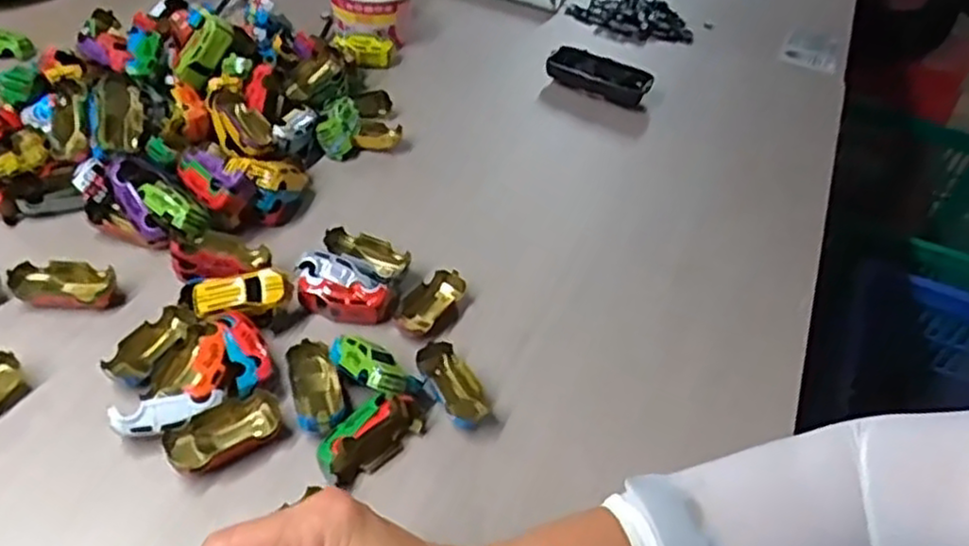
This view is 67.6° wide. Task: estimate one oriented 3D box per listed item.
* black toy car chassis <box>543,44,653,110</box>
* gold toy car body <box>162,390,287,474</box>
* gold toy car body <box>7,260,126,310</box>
[{"bbox_3d":[0.121,-0.210,0.768,0.112,0.025,0.048,25,47,18],"label":"black toy car chassis"},{"bbox_3d":[-0.150,0.094,0.422,0.064,0.023,0.032,-27,53,-29],"label":"gold toy car body"},{"bbox_3d":[-0.285,0.009,0.495,0.066,0.020,0.033,3,44,-3],"label":"gold toy car body"}]

